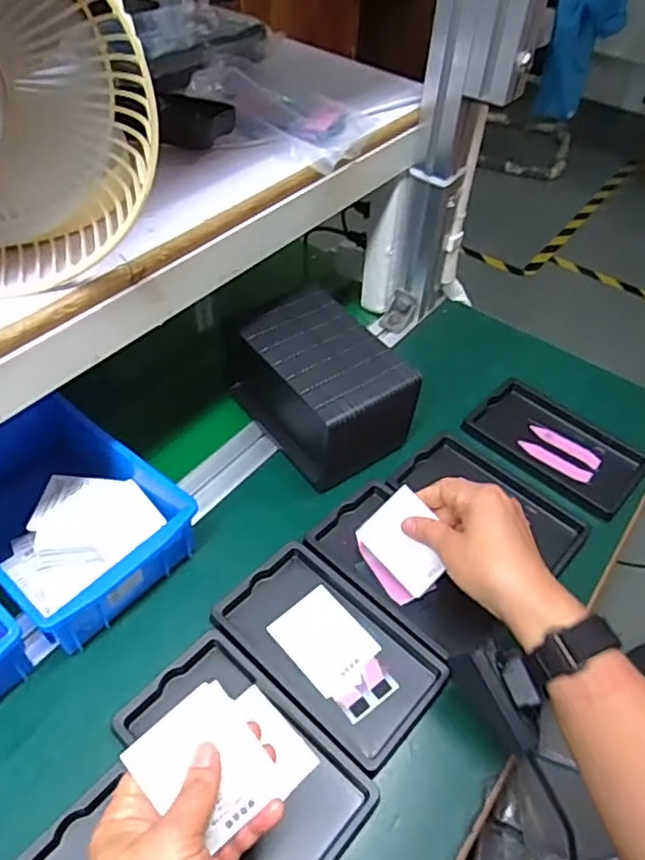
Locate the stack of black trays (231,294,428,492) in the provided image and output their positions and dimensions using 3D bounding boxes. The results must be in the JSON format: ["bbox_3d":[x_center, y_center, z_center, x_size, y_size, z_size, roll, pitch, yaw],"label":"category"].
[{"bbox_3d":[-0.002,-0.041,0.579,0.101,0.103,0.164,-28,55,-26],"label":"stack of black trays"}]

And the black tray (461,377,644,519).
[{"bbox_3d":[0.233,0.012,0.620,0.160,0.017,0.104,36,55,27],"label":"black tray"}]

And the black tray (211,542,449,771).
[{"bbox_3d":[0.005,0.159,0.464,0.156,0.020,0.093,35,55,26],"label":"black tray"}]

